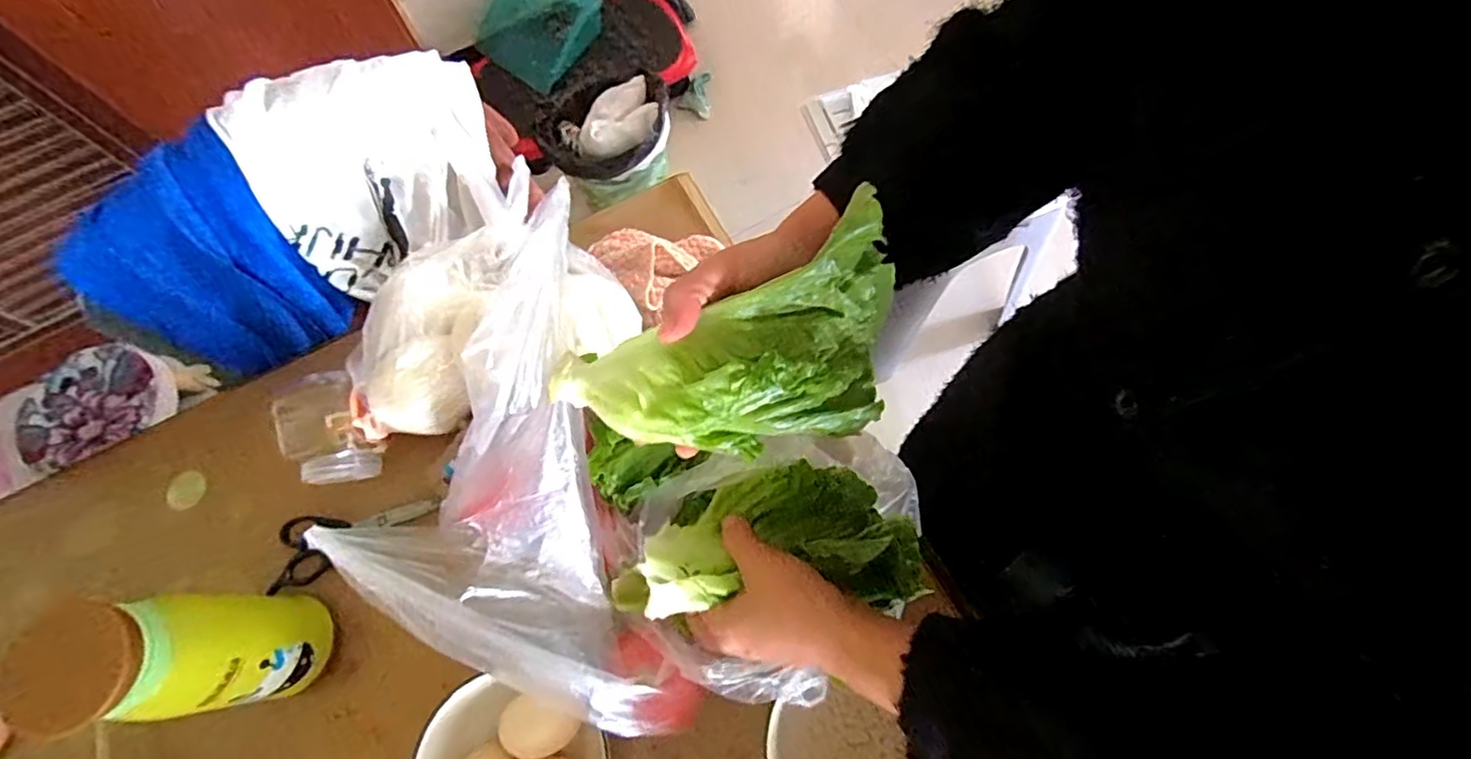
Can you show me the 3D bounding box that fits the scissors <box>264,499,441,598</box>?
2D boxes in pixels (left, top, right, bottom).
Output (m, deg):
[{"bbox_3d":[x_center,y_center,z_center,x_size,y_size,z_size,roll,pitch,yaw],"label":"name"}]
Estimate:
[{"bbox_3d":[-0.313,0.123,0.508,0.134,0.015,0.054,-21,71,-5],"label":"scissors"}]

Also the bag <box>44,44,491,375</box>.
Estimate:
[{"bbox_3d":[-0.360,-0.146,0.533,0.336,0.146,0.112,-34,73,-10],"label":"bag"}]

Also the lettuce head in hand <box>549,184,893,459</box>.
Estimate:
[{"bbox_3d":[-0.003,-0.005,0.322,0.186,0.066,0.083,-21,70,11],"label":"lettuce head in hand"}]

